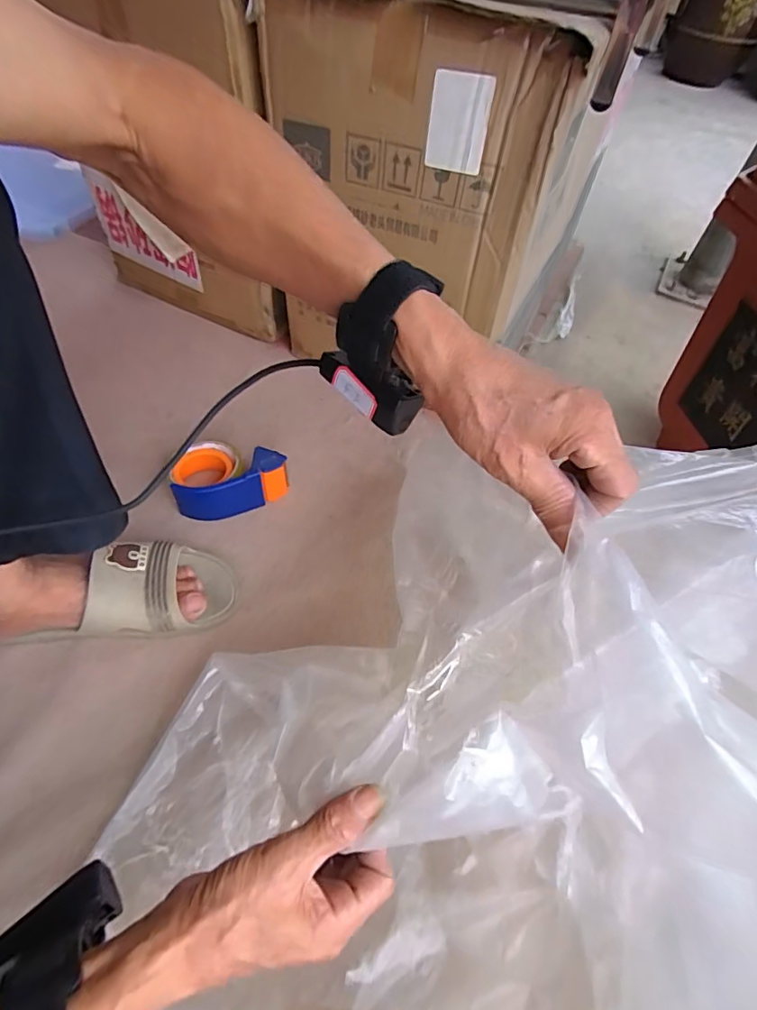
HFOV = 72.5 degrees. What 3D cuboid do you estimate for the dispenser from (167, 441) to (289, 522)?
[{"bbox_3d":[-0.191,-0.040,0.650,0.135,0.066,0.094,-18,58,-19],"label":"dispenser"}]

